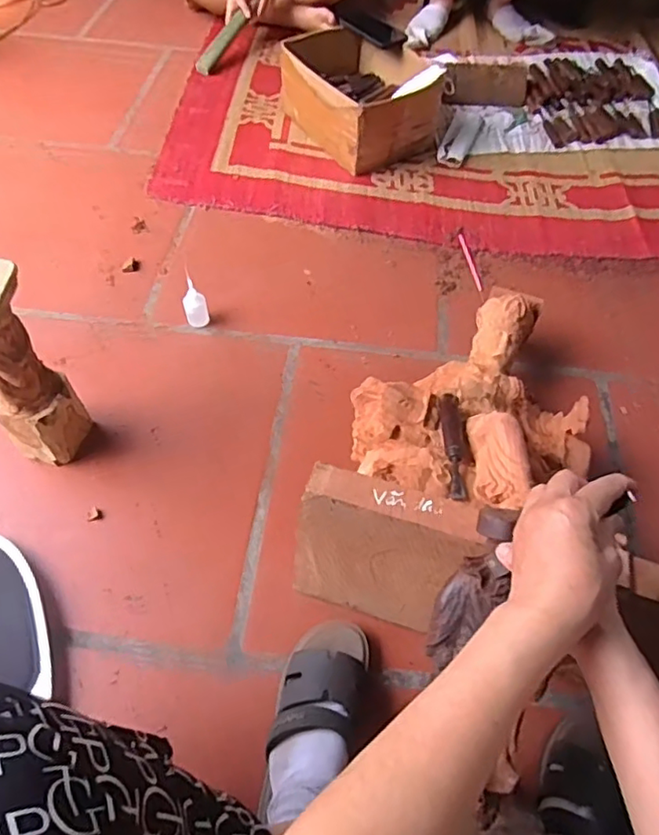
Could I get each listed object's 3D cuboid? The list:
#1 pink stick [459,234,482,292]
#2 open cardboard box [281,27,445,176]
[{"bbox_3d":[0.270,-0.297,1.129,0.015,0.009,0.159,-5,55,-5],"label":"pink stick"},{"bbox_3d":[0.065,-0.718,1.320,0.266,0.157,0.316,-30,61,-21],"label":"open cardboard box"}]

